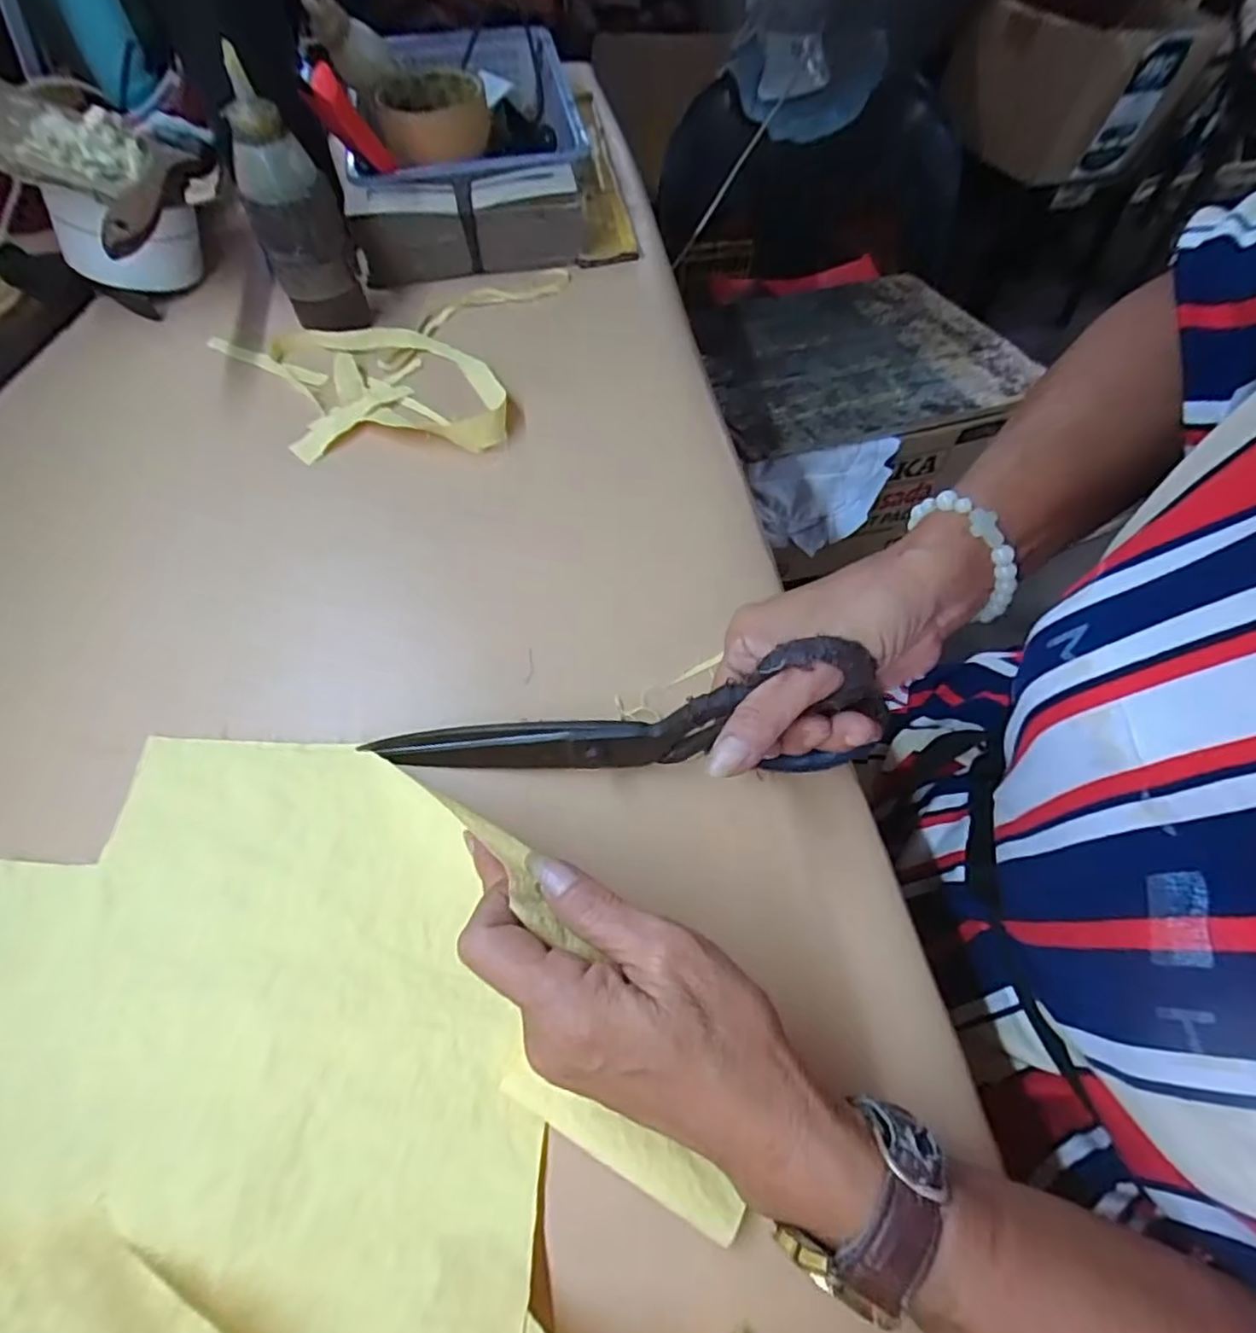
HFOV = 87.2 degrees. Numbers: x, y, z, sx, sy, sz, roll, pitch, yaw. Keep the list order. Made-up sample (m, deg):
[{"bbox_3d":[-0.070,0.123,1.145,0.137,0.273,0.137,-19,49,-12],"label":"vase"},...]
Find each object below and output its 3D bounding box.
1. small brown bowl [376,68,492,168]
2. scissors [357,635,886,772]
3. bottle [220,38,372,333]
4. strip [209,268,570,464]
[{"bbox_3d":[-0.149,-0.420,0.500,0.078,0.034,0.084,0,61,0],"label":"small brown bowl"},{"bbox_3d":[-0.006,0.032,0.289,0.220,0.069,0.023,-10,59,17],"label":"scissors"},{"bbox_3d":[-0.201,-0.273,0.408,0.041,0.135,0.040,10,61,6],"label":"bottle"},{"bbox_3d":[-0.144,-0.195,0.437,0.238,0.013,0.157,-14,62,-8],"label":"strip"}]

